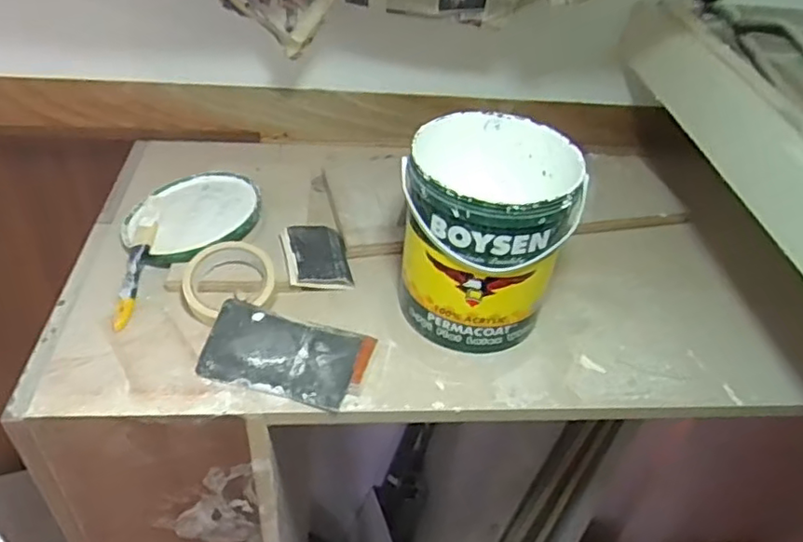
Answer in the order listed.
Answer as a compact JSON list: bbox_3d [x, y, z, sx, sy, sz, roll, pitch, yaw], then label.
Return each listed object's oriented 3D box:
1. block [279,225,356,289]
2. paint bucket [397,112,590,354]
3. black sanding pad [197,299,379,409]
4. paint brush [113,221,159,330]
[{"bbox_3d":[-0.102,-0.016,0.765,0.076,0.025,0.100,-8,43,-16],"label":"block"},{"bbox_3d":[0.088,-0.044,0.693,0.175,0.202,0.176,4,41,-3],"label":"paint bucket"},{"bbox_3d":[-0.117,0.085,0.643,0.161,0.012,0.084,14,58,6],"label":"black sanding pad"},{"bbox_3d":[-0.302,-0.003,0.712,0.025,0.046,0.147,0,41,-7],"label":"paint brush"}]

